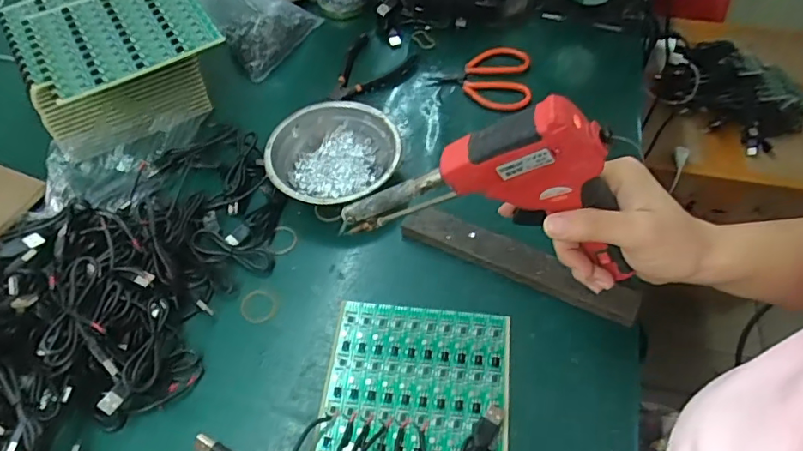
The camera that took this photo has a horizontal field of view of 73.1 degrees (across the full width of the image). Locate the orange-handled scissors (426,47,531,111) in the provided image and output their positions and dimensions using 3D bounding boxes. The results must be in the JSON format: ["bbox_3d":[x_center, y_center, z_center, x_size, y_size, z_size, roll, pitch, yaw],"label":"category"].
[{"bbox_3d":[0.088,-0.167,0.605,0.108,0.015,0.090,4,57,4],"label":"orange-handled scissors"}]

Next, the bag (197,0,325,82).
[{"bbox_3d":[-0.166,-0.268,0.626,0.117,0.110,0.118,-35,63,-20],"label":"bag"}]

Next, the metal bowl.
[{"bbox_3d":[-0.065,-0.062,0.528,0.124,0.039,0.117,0,57,1],"label":"metal bowl"}]

